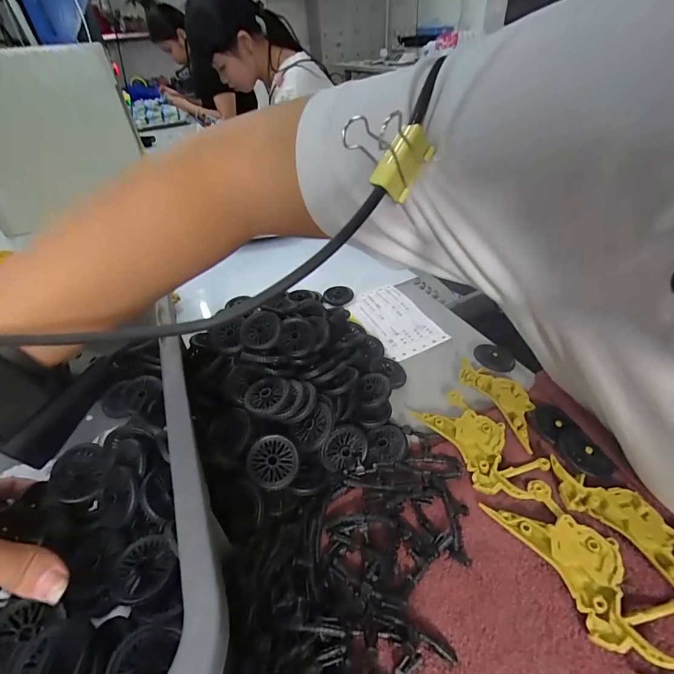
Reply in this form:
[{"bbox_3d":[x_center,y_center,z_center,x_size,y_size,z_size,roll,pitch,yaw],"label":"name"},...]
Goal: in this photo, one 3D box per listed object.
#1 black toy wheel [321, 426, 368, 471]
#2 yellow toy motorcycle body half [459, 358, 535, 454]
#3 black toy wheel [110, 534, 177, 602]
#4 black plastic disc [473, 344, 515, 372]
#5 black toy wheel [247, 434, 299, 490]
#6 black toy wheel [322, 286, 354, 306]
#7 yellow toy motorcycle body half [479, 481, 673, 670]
[{"bbox_3d":[0.006,0.085,0.277,0.036,0.033,0.009,-9,8,-13],"label":"black toy wheel"},{"bbox_3d":[0.144,0.054,0.318,0.043,0.016,0.098,-19,41,-16],"label":"yellow toy motorcycle body half"},{"bbox_3d":[-0.115,0.139,0.216,0.035,0.010,0.032,-3,39,2],"label":"black toy wheel"},{"bbox_3d":[0.153,0.020,0.352,0.037,0.006,0.037,-3,39,2],"label":"black plastic disc"},{"bbox_3d":[-0.046,0.091,0.264,0.036,0.008,0.036,3,66,-7],"label":"black toy wheel"},{"bbox_3d":[0.001,-0.053,0.463,0.035,0.008,0.036,-3,39,2],"label":"black toy wheel"},{"bbox_3d":[0.146,0.137,0.218,0.047,0.018,0.095,-23,43,-20],"label":"yellow toy motorcycle body half"}]

